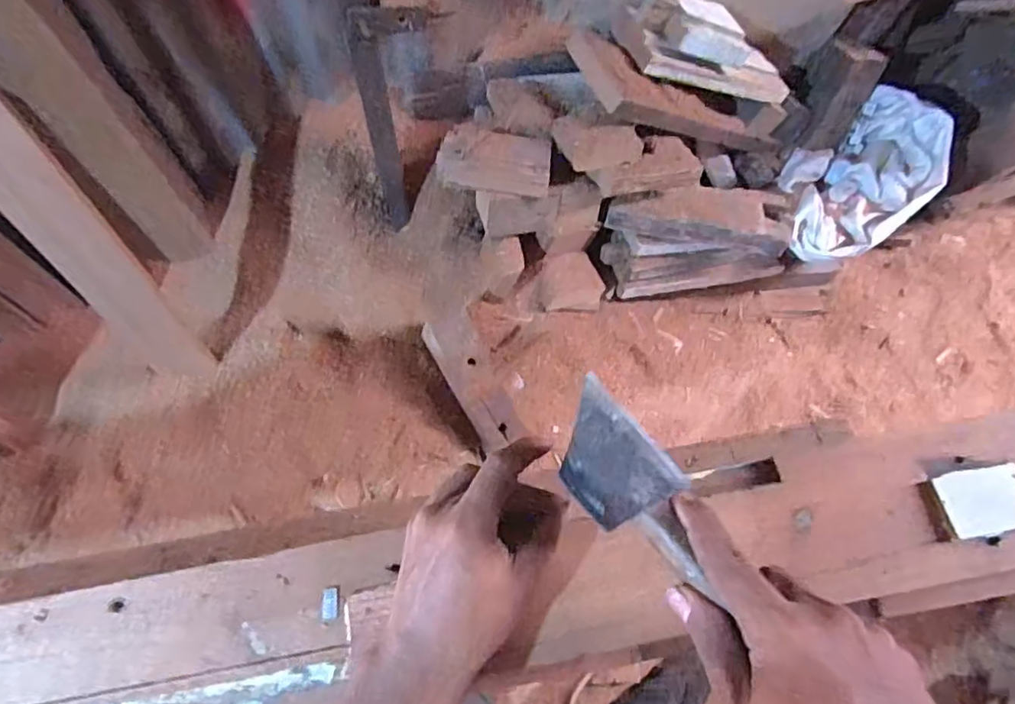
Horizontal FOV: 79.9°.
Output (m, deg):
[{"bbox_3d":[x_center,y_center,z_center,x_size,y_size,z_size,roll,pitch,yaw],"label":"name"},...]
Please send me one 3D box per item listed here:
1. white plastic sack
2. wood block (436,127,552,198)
[{"bbox_3d":[0.722,-0.358,1.249,0.343,0.150,0.256,-35,76,-13],"label":"white plastic sack"},{"bbox_3d":[-0.025,-0.334,1.049,0.199,0.038,0.106,8,100,5],"label":"wood block"}]

